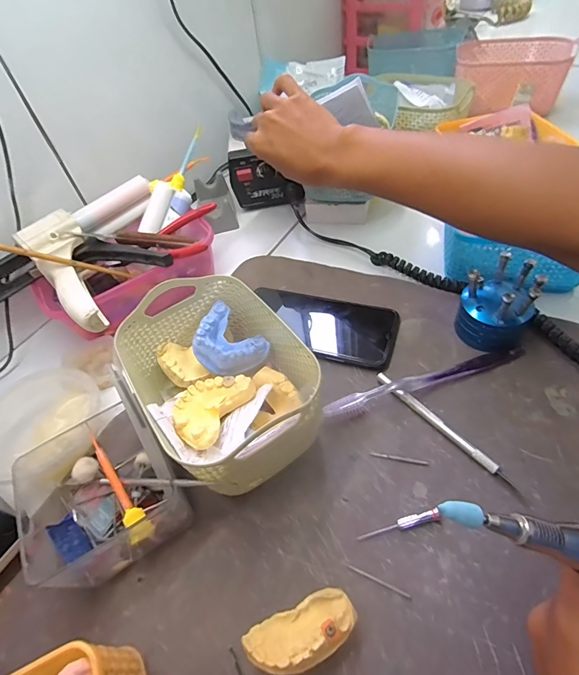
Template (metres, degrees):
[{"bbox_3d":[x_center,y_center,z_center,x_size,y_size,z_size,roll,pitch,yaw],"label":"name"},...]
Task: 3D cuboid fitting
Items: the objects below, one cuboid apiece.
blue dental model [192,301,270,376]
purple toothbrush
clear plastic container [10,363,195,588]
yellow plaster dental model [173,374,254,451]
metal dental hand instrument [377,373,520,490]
[{"bbox_3d":[-0.058,0.004,0.346,0.064,0.033,0.053,34,63,31],"label":"blue dental model"},{"bbox_3d":[0.119,0.036,0.338,0.188,0.013,0.015,-19,50,-6],"label":"purple toothbrush"},{"bbox_3d":[-0.144,0.113,0.284,0.118,0.058,0.105,-31,51,-17],"label":"clear plastic container"},{"bbox_3d":[-0.064,0.050,0.303,0.053,0.024,0.068,20,56,24],"label":"yellow plaster dental model"},{"bbox_3d":[0.121,0.069,0.313,0.008,0.011,0.129,-34,53,-18],"label":"metal dental hand instrument"}]

